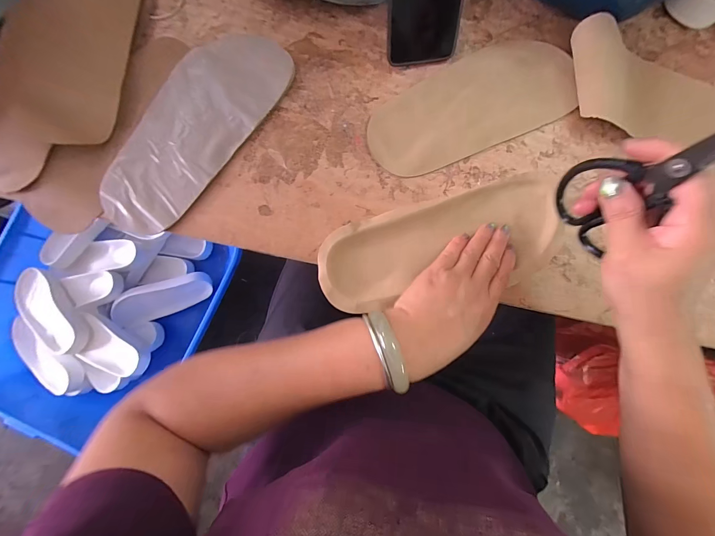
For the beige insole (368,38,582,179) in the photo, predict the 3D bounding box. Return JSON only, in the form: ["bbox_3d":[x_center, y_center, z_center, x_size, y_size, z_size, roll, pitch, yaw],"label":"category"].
[{"bbox_3d":[0.128,-0.186,0.359,0.242,0.010,0.108,-23,85,-3],"label":"beige insole"}]

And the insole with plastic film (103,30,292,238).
[{"bbox_3d":[-0.181,-0.157,0.348,0.112,0.011,0.255,34,85,2],"label":"insole with plastic film"}]

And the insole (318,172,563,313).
[{"bbox_3d":[0.085,-0.022,0.315,0.244,0.020,0.096,-18,85,-6],"label":"insole"}]

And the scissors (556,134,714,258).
[{"bbox_3d":[0.201,-0.060,0.216,0.017,0.171,0.075,-20,82,-6],"label":"scissors"}]

